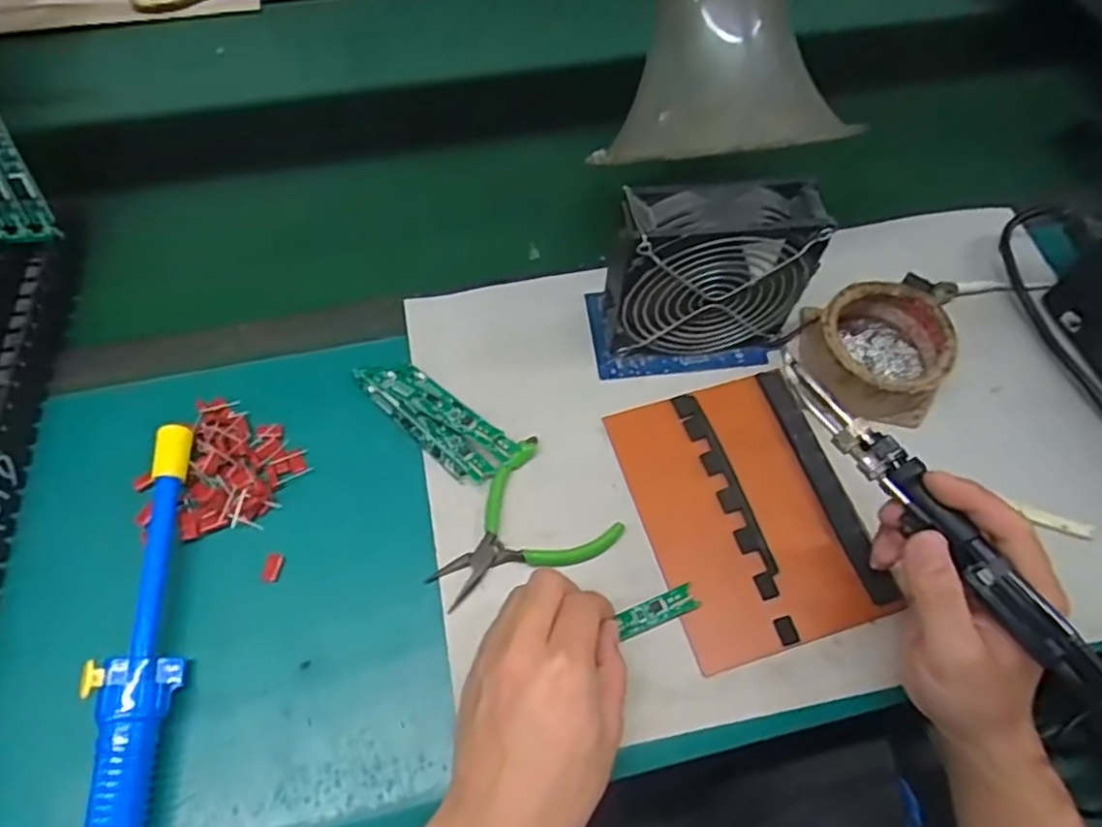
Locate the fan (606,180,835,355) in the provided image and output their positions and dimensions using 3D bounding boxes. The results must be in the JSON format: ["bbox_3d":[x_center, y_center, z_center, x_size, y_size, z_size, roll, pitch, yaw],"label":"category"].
[{"bbox_3d":[0.098,-0.085,0.433,0.122,0.122,0.042,-3,60,-3],"label":"fan"}]

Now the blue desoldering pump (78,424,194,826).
[{"bbox_3d":[-0.216,0.152,0.347,0.037,0.024,0.313,-8,60,-6],"label":"blue desoldering pump"}]

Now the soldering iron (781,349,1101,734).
[{"bbox_3d":[0.187,0.053,0.331,0.028,0.018,0.218,-30,68,-17],"label":"soldering iron"}]

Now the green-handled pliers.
[{"bbox_3d":[-0.020,0.076,0.408,0.083,0.014,0.104,41,67,20],"label":"green-handled pliers"}]

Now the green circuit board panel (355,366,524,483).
[{"bbox_3d":[-0.077,0.002,0.442,0.116,0.017,0.038,36,65,18],"label":"green circuit board panel"}]

